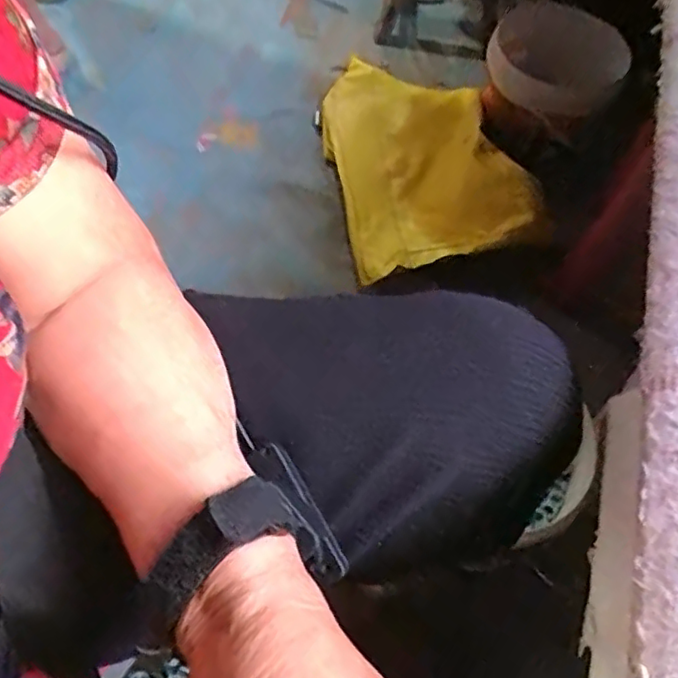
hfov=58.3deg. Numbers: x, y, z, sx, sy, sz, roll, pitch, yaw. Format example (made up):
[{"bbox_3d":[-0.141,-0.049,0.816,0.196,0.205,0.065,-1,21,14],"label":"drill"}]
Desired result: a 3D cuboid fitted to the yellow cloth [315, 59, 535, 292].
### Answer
[{"bbox_3d":[0.119,-0.318,0.977,0.258,0.149,0.474,-6,59,-6],"label":"yellow cloth"}]

